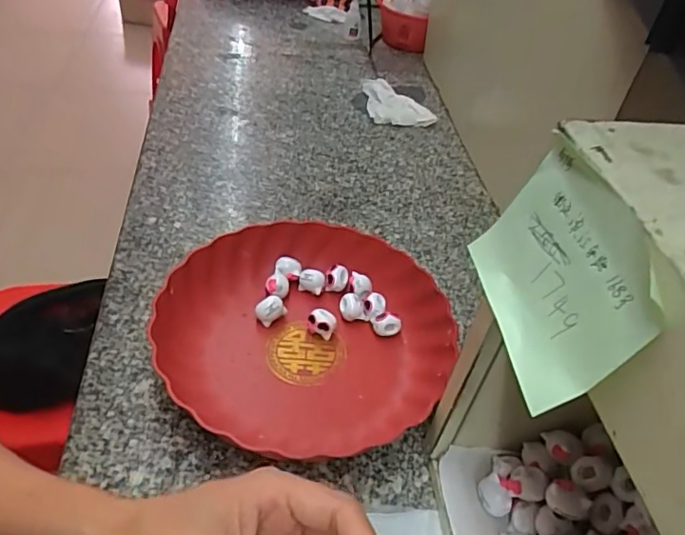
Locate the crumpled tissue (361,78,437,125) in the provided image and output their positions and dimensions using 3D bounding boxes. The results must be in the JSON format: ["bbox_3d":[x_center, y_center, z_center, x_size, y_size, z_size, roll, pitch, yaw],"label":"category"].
[{"bbox_3d":[0.084,-0.254,0.839,0.098,0.030,0.110,2,43,-6],"label":"crumpled tissue"}]

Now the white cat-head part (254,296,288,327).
[{"bbox_3d":[-0.064,0.038,0.495,0.026,0.022,0.016,-30,54,-34],"label":"white cat-head part"}]

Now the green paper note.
[{"bbox_3d":[0.085,0.000,0.219,0.008,0.071,0.097,14,38,-21],"label":"green paper note"}]

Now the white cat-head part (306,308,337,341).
[{"bbox_3d":[-0.018,0.050,0.475,0.025,0.022,0.016,7,42,0],"label":"white cat-head part"}]

